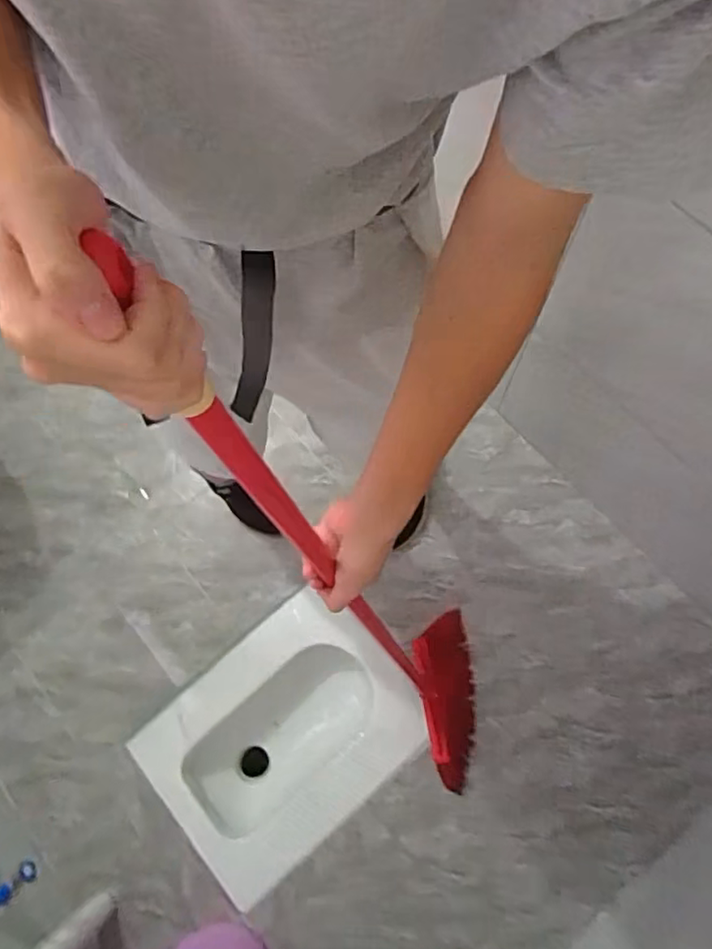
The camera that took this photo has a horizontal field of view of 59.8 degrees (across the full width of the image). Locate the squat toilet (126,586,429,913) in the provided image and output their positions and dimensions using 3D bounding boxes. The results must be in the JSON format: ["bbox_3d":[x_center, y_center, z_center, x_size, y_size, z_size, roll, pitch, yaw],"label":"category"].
[{"bbox_3d":[-0.155,0.574,1.395,0.548,0.173,0.425,-38,75,-9],"label":"squat toilet"}]

